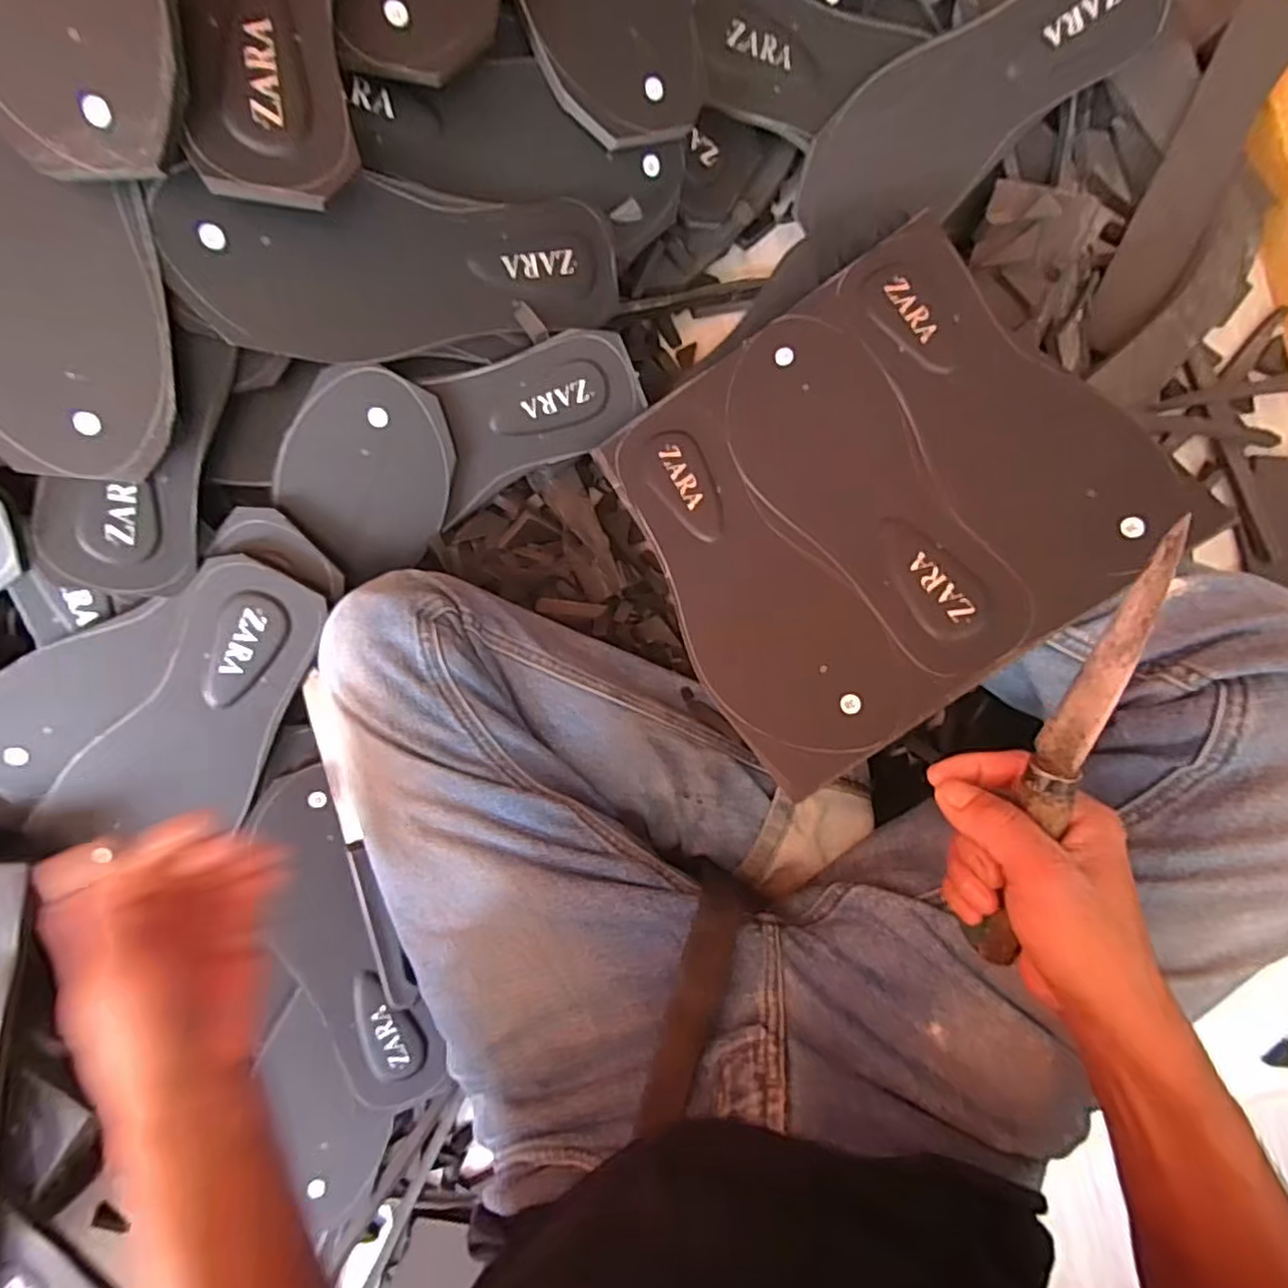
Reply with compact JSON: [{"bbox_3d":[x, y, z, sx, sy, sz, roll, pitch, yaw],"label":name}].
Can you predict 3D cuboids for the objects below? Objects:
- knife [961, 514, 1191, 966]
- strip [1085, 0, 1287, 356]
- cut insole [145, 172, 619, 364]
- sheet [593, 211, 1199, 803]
[{"bbox_3d":[0.179,0.052,0.283,0.016,0.018,0.210,9,112,1],"label":"knife"},{"bbox_3d":[0.390,-0.329,0.464,0.057,0.013,0.257,23,96,1],"label":"strip"},{"bbox_3d":[-0.133,-0.220,0.389,0.244,0.016,0.085,-16,123,-19],"label":"cut insole"},{"bbox_3d":[0.125,-0.087,0.392,0.260,0.009,0.249,-35,74,8],"label":"sheet"}]

